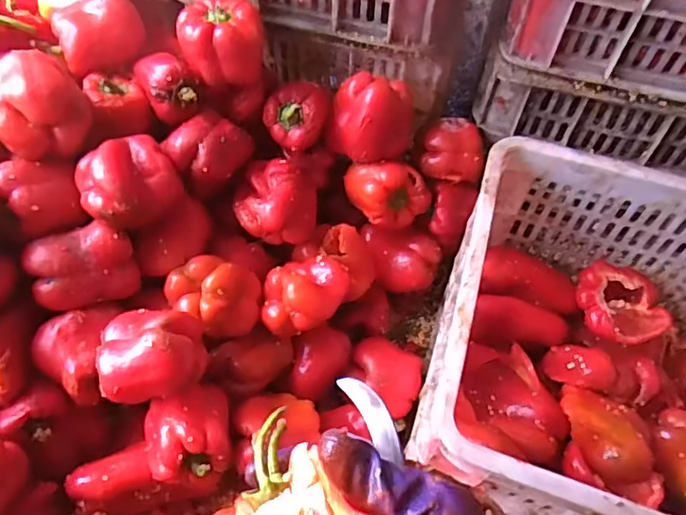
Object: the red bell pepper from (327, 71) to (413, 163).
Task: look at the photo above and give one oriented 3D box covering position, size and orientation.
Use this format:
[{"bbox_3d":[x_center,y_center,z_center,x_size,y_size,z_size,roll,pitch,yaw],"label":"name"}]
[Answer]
[{"bbox_3d":[0.035,-0.173,0.712,0.103,0.081,0.086,7,59,2],"label":"red bell pepper"}]

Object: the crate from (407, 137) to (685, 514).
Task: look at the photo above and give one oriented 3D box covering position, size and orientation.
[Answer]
[{"bbox_3d":[0.352,0.133,0.601,0.505,0.247,0.339,17,60,7],"label":"crate"}]

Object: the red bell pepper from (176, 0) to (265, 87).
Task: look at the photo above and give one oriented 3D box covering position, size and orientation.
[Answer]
[{"bbox_3d":[-0.136,-0.243,0.669,0.089,0.081,0.094,1,59,-2],"label":"red bell pepper"}]

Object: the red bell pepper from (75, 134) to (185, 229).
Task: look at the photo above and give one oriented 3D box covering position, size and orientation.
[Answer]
[{"bbox_3d":[-0.224,-0.079,0.615,0.101,0.071,0.083,-33,66,-20],"label":"red bell pepper"}]

